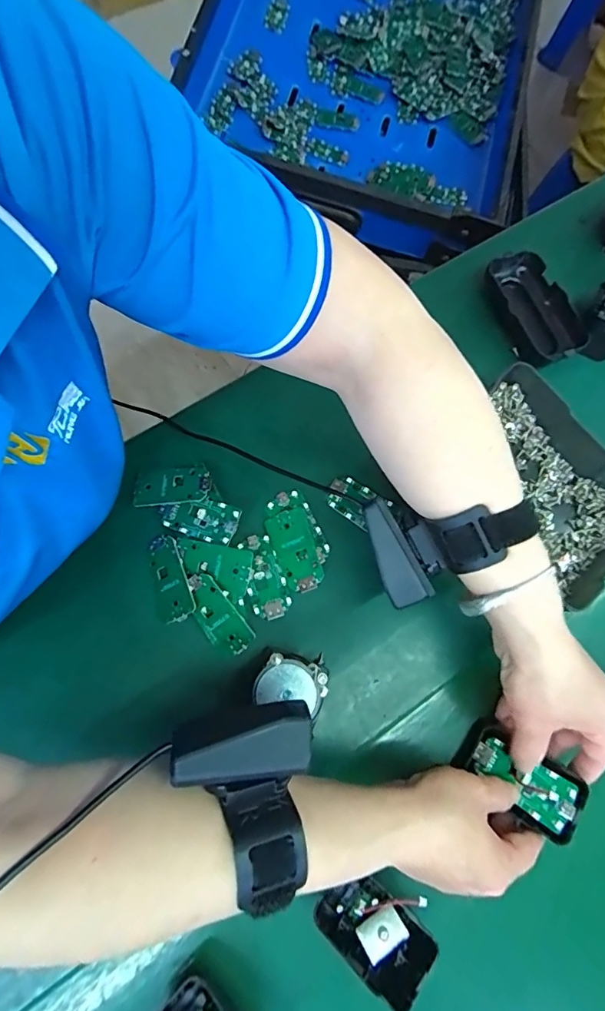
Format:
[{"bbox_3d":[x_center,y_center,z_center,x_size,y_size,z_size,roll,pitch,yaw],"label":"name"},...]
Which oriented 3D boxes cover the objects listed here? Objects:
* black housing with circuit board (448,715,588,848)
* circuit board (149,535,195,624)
[{"bbox_3d":[0.146,0.185,0.323,0.078,0.013,0.044,31,73,35],"label":"black housing with circuit board"},{"bbox_3d":[-0.100,0.055,0.355,0.034,0.004,0.063,-24,75,23],"label":"circuit board"}]

